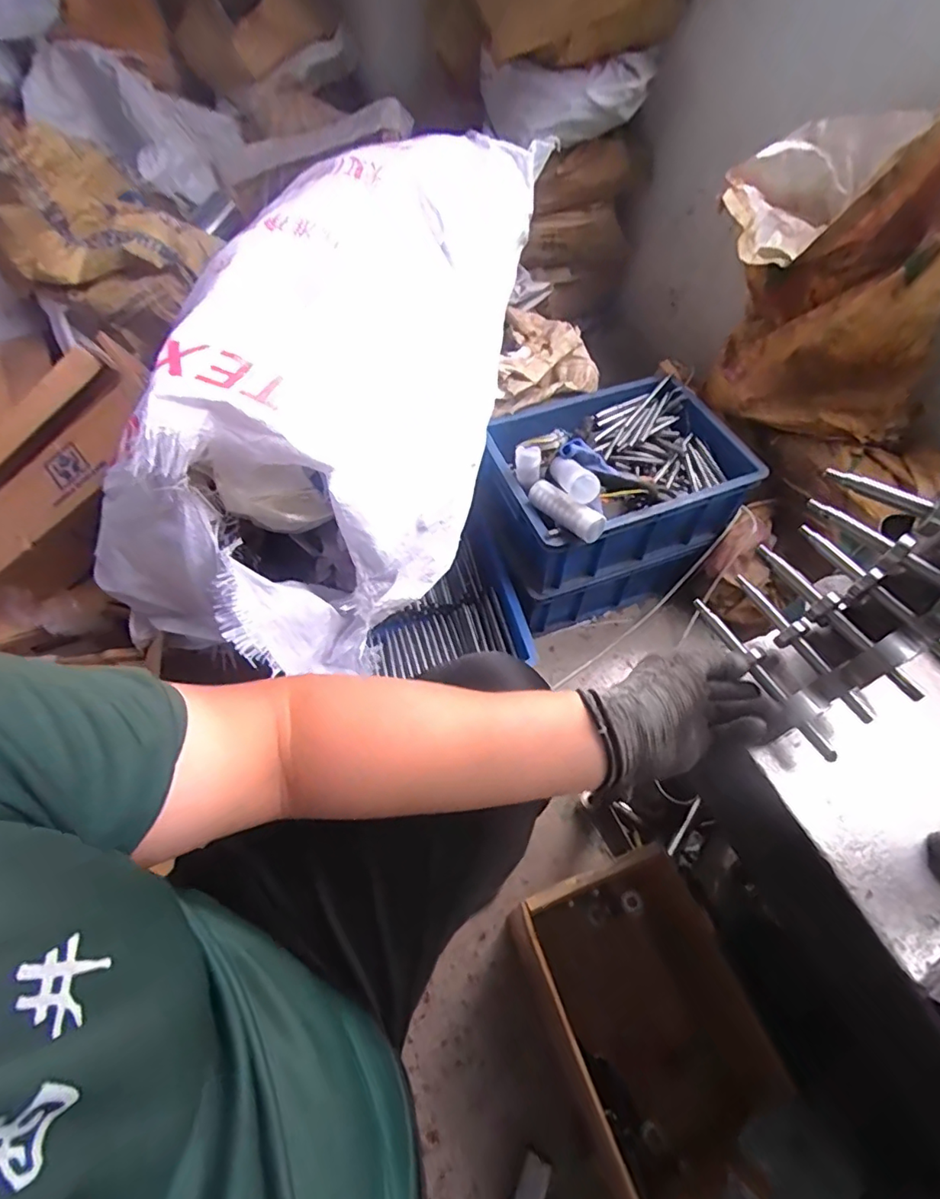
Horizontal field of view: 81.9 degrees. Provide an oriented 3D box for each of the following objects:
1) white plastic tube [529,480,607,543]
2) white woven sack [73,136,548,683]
[{"bbox_3d":[0.140,-0.136,0.794,0.035,0.043,0.125,-38,65,-23],"label":"white plastic tube"},{"bbox_3d":[-0.167,-0.332,0.798,0.411,0.351,0.826,15,58,8],"label":"white woven sack"}]

